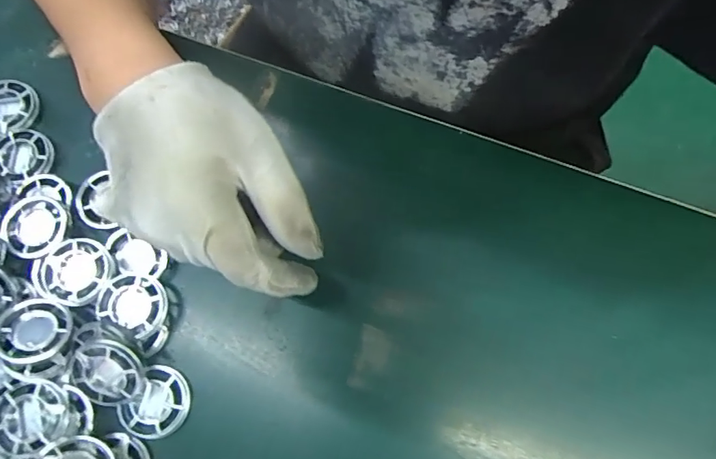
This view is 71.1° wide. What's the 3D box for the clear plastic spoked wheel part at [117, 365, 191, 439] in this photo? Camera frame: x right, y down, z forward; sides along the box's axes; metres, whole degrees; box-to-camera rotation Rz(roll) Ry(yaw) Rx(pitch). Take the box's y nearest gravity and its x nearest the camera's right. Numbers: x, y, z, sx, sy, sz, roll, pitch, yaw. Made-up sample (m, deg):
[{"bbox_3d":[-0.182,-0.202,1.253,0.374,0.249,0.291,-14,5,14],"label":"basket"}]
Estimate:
[{"bbox_3d":[-0.114,0.099,0.282,0.033,0.011,0.039,35,79,9],"label":"clear plastic spoked wheel part"}]

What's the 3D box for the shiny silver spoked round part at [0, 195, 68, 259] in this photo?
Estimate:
[{"bbox_3d":[-0.197,-0.003,0.307,0.039,0.010,0.040,0,76,1],"label":"shiny silver spoked round part"}]

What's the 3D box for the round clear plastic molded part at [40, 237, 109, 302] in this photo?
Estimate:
[{"bbox_3d":[-0.168,0.024,0.297,0.039,0.009,0.036,0,76,1],"label":"round clear plastic molded part"}]

